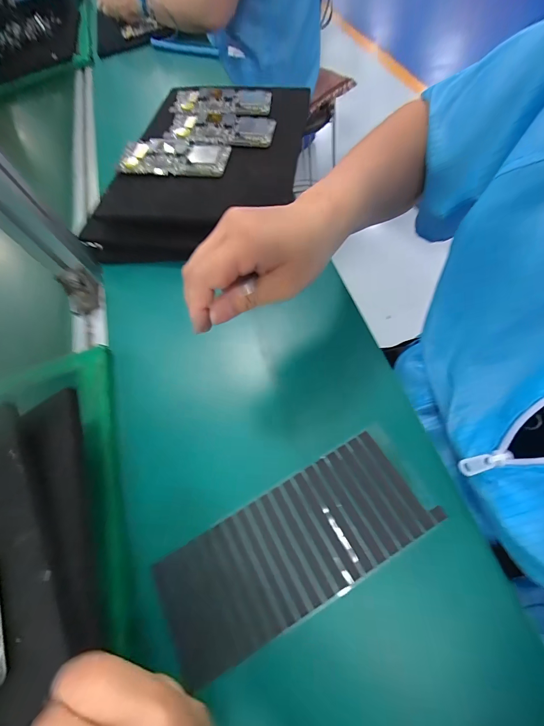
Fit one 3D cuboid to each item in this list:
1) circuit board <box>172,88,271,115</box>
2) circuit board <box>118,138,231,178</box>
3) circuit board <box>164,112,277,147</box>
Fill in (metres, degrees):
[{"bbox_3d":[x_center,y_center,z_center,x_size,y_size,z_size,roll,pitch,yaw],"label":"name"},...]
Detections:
[{"bbox_3d":[-0.081,-0.420,0.481,0.153,0.015,0.080,1,67,9],"label":"circuit board"},{"bbox_3d":[-0.136,-0.287,0.415,0.148,0.015,0.068,4,67,11],"label":"circuit board"},{"bbox_3d":[-0.074,-0.352,0.447,0.152,0.013,0.080,3,67,11],"label":"circuit board"}]

